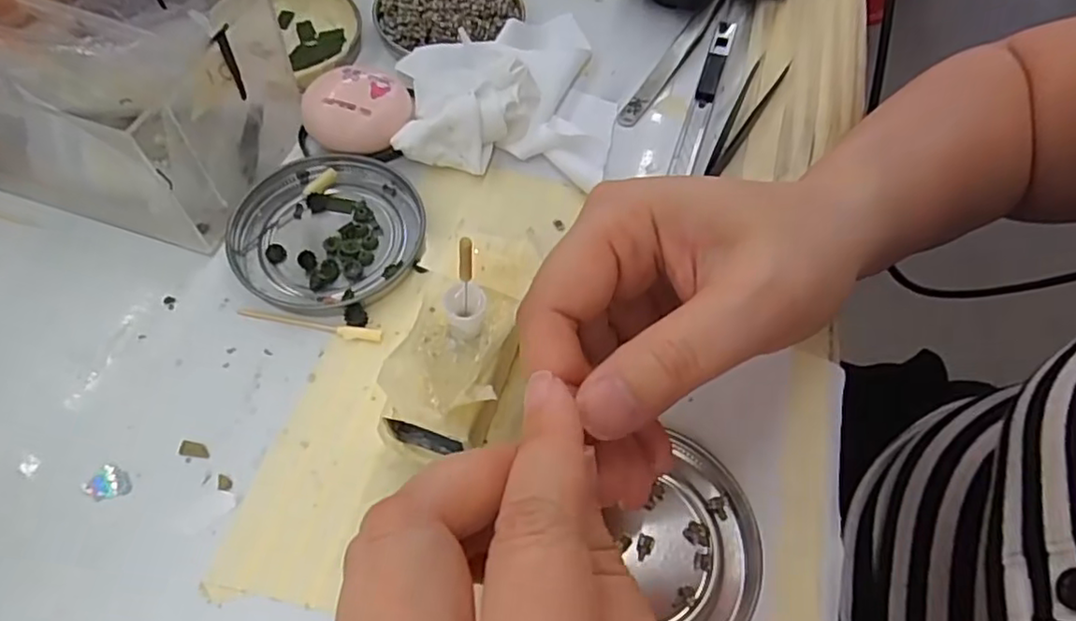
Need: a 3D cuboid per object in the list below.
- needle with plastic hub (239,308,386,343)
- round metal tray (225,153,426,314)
[{"bbox_3d":[-0.091,0.005,0.252,0.058,0.004,0.006,9,60,2],"label":"needle with plastic hub"},{"bbox_3d":[-0.090,-0.035,0.273,0.076,0.008,0.076,1,60,-2],"label":"round metal tray"}]

